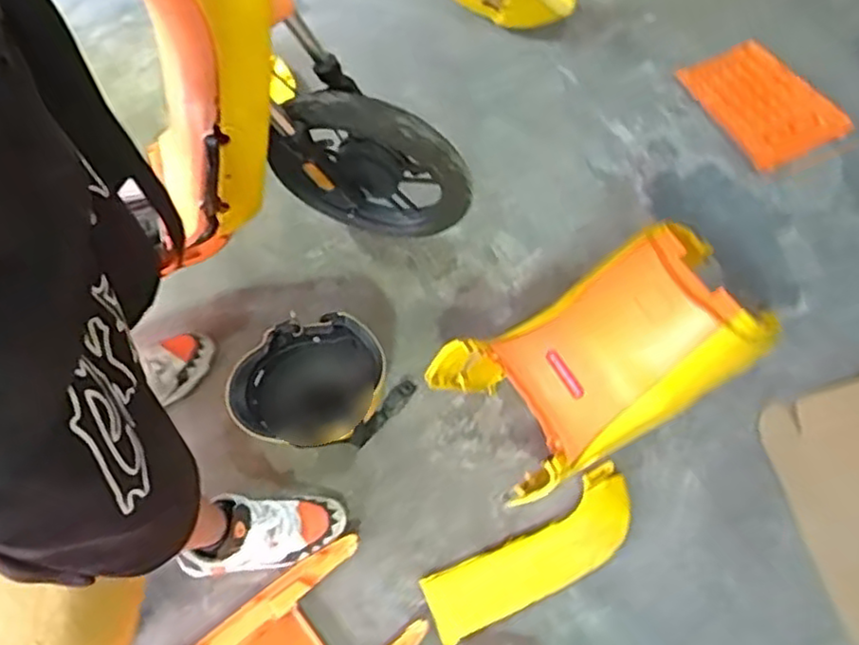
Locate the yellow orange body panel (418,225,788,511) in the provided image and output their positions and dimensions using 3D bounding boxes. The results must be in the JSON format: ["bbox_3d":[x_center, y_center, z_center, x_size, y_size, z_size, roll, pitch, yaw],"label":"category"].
[{"bbox_3d":[0.255,0.050,1.061,0.441,0.206,0.268,-39,63,20],"label":"yellow orange body panel"}]

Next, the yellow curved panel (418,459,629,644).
[{"bbox_3d":[0.171,0.379,1.114,0.379,0.034,0.127,-26,66,-13],"label":"yellow curved panel"}]

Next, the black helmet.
[{"bbox_3d":[-0.200,0.111,1.175,0.237,0.135,0.248,0,63,0],"label":"black helmet"}]

